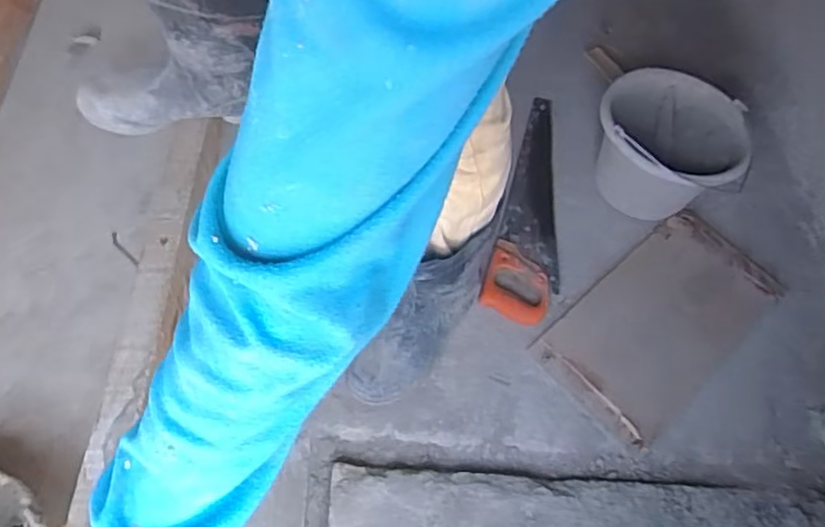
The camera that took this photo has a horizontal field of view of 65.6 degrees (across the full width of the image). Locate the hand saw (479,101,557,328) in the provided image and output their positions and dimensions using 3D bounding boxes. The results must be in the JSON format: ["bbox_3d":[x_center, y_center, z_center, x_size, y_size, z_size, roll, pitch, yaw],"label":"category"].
[{"bbox_3d":[0.214,-0.092,1.093,0.111,0.030,0.429,15,60,7],"label":"hand saw"}]

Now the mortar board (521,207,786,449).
[{"bbox_3d":[0.383,0.088,0.998,0.385,0.034,0.215,-38,67,-22],"label":"mortar board"}]

